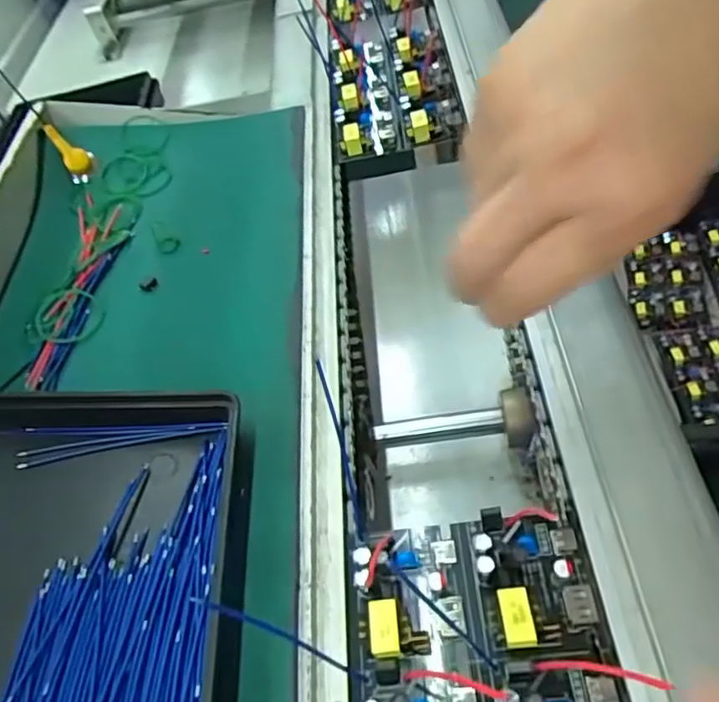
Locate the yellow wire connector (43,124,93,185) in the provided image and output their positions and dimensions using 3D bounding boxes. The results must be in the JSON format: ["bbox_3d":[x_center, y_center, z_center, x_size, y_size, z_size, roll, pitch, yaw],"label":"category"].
[{"bbox_3d":[-0.202,-0.140,0.423,0.020,0.042,0.011,-46,25,-28],"label":"yellow wire connector"}]

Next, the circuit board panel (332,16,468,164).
[{"bbox_3d":[0.024,-0.206,0.453,0.088,0.019,0.160,-8,52,6],"label":"circuit board panel"}]

